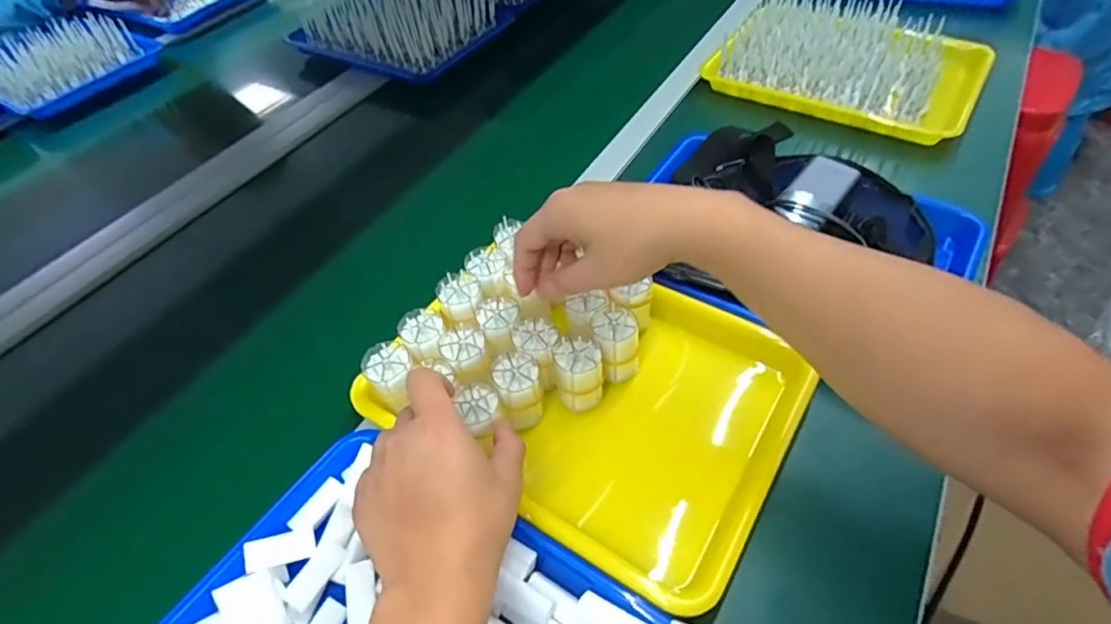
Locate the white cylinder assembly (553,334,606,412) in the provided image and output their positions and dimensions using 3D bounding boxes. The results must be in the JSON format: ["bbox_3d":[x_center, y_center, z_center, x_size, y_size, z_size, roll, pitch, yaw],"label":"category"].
[{"bbox_3d":[0.021,0.053,0.491,0.037,0.064,0.033,-2,49,4],"label":"white cylinder assembly"}]

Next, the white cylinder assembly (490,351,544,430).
[{"bbox_3d":[-0.030,0.066,0.487,0.039,0.062,0.047,-13,49,-6],"label":"white cylinder assembly"}]

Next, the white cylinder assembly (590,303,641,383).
[{"bbox_3d":[0.052,0.028,0.509,0.036,0.060,0.034,-14,49,-7],"label":"white cylinder assembly"}]

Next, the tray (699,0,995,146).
[{"bbox_3d":[0.395,-0.340,0.790,0.313,0.058,0.225,32,59,28],"label":"tray"}]

